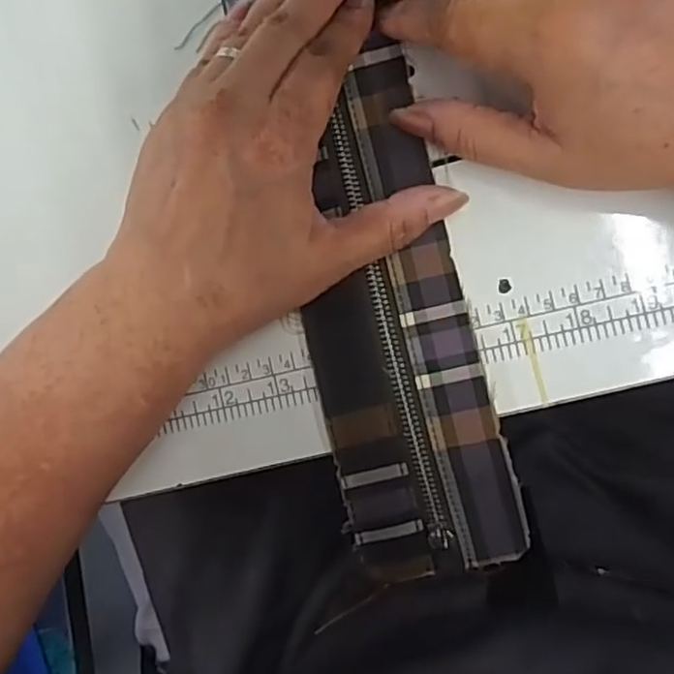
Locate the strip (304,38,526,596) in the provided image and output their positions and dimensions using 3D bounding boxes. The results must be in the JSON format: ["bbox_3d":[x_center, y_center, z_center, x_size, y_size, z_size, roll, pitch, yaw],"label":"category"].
[{"bbox_3d":[0.025,-0.008,0.274,0.072,0.015,0.217,-8,90,9],"label":"strip"}]

